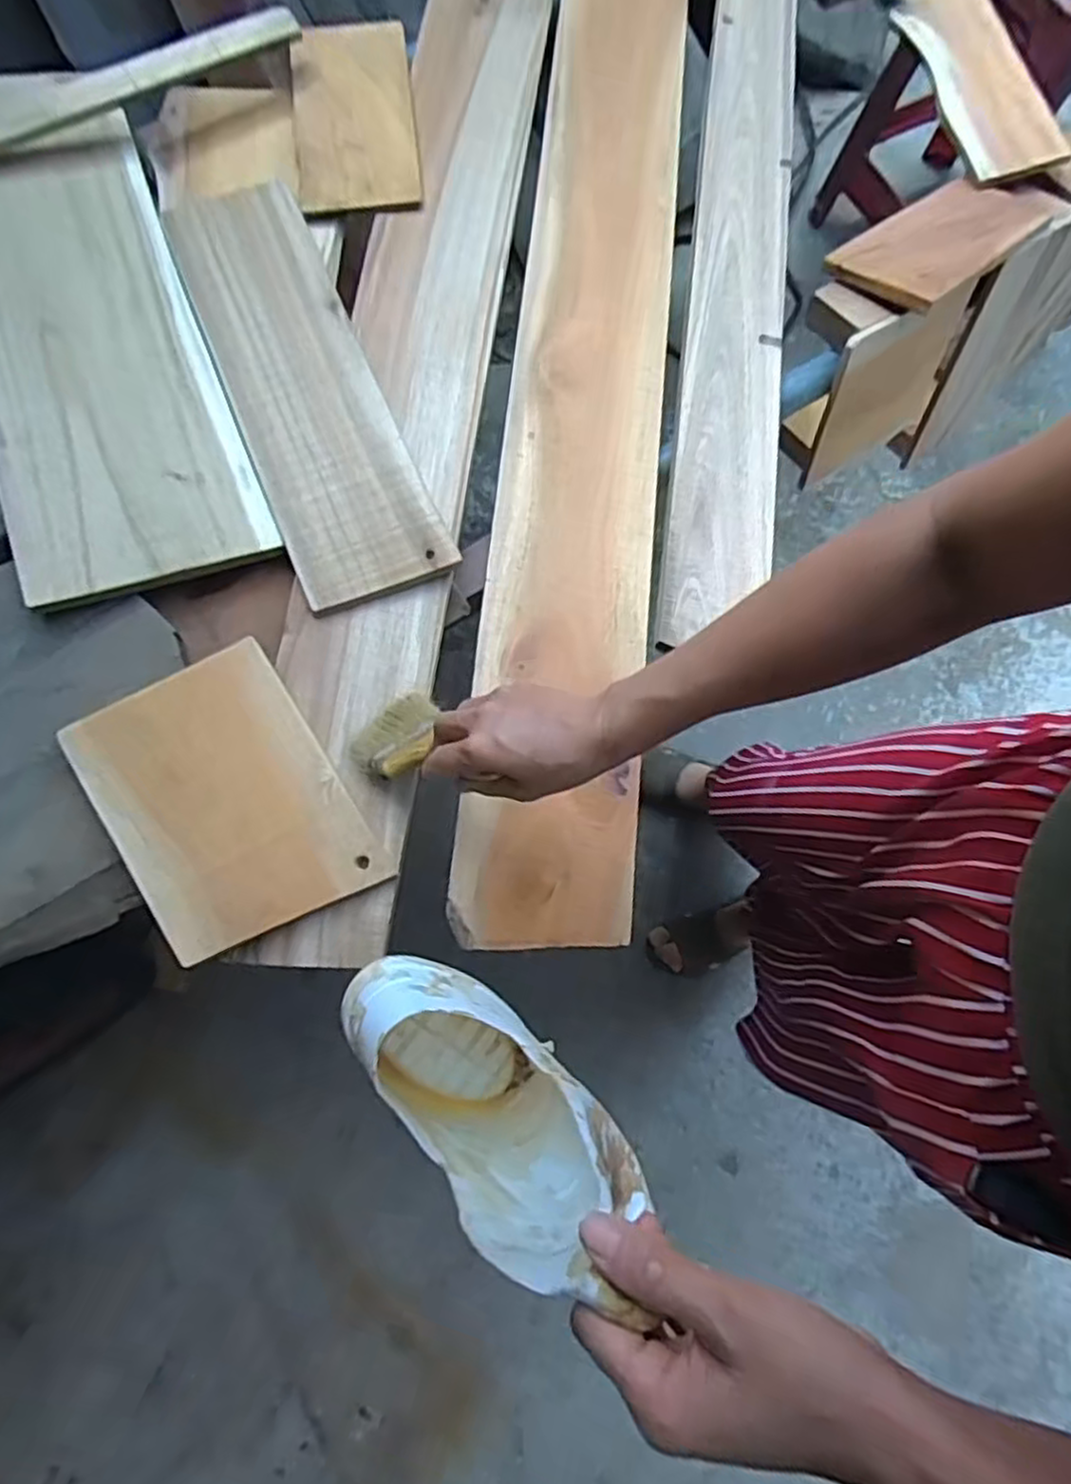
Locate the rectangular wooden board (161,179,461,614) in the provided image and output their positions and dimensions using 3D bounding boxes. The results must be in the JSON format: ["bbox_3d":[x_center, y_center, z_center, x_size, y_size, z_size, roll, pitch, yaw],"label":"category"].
[{"bbox_3d":[-0.241,-0.369,0.742,0.143,0.015,0.504,-23,79,-5],"label":"rectangular wooden board"}]

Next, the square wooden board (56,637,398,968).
[{"bbox_3d":[-0.259,0.050,0.614,0.176,0.012,0.238,-31,83,-13],"label":"square wooden board"}]

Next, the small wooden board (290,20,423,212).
[{"bbox_3d":[-0.208,-0.713,0.836,0.135,0.019,0.256,-7,78,-2],"label":"small wooden board"}]

